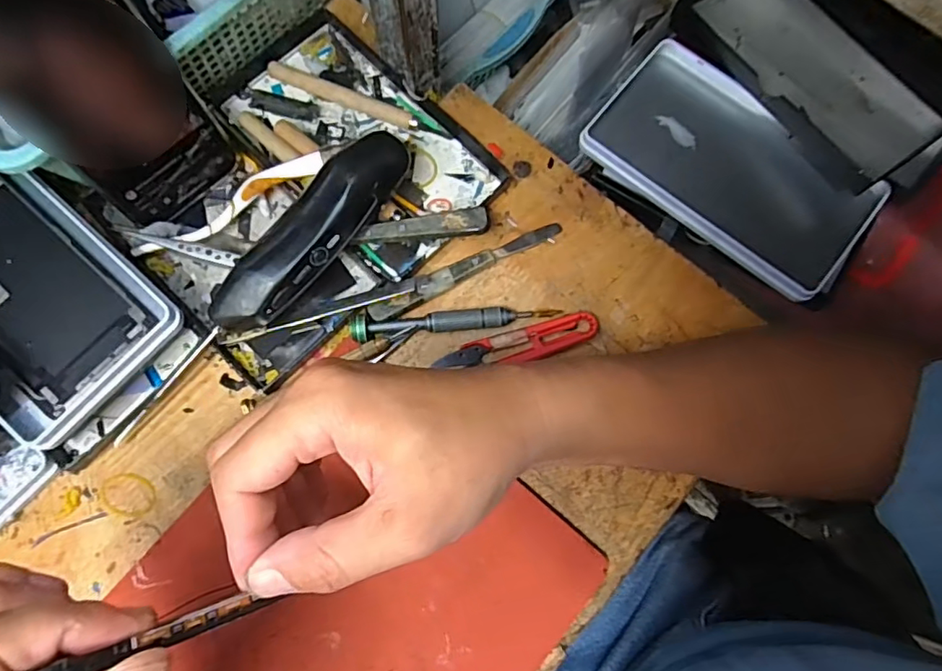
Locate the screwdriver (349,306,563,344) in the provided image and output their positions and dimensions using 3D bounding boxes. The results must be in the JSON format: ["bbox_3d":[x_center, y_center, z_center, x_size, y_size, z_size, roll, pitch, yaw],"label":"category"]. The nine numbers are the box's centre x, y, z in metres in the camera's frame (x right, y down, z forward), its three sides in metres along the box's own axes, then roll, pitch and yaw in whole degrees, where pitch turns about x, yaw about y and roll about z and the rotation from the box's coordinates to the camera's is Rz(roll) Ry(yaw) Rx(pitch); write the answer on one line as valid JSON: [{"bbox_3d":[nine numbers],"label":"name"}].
[{"bbox_3d":[-0.009,-0.010,0.339,0.125,0.018,0.015,-8,77,-3],"label":"screwdriver"}]

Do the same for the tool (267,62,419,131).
[{"bbox_3d":[-0.086,-0.161,0.376,0.106,0.011,0.010,20,78,3],"label":"tool"}]

